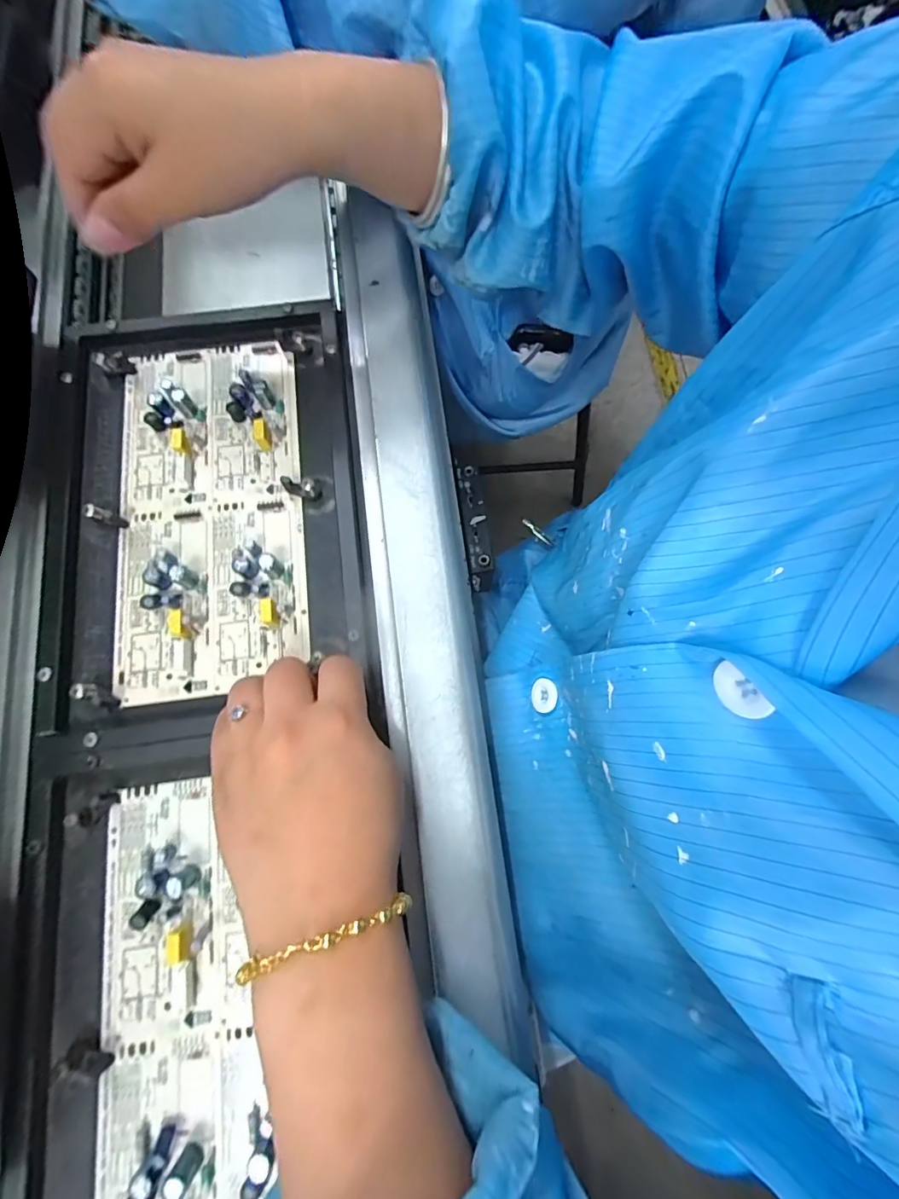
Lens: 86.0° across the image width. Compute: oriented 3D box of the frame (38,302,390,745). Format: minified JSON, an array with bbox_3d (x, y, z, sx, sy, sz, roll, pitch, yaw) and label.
[{"bbox_3d":[-0.141,-0.057,0.278,0.176,0.014,0.240,-9,76,-1],"label":"frame"}]

